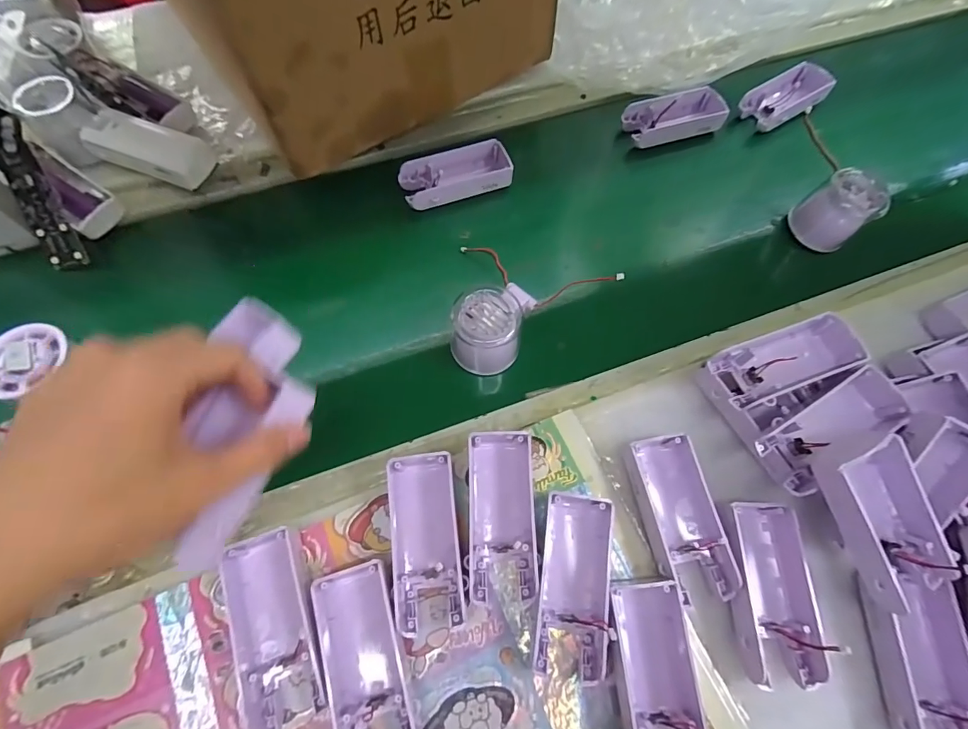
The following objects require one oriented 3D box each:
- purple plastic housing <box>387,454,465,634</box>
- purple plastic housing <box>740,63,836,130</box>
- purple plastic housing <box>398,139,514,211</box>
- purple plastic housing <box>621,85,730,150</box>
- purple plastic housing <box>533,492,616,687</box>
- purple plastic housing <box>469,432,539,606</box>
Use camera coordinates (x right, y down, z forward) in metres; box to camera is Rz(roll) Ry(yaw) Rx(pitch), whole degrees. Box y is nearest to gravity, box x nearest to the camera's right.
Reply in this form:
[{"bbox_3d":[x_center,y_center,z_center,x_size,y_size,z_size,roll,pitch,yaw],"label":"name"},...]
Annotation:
[{"bbox_3d":[-0.039,0.117,0.306,0.044,0.026,0.112,-6,66,-5],"label":"purple plastic housing"},{"bbox_3d":[0.344,-0.304,0.509,0.103,0.020,0.055,-31,70,-15],"label":"purple plastic housing"},{"bbox_3d":[-0.027,-0.190,0.453,0.109,0.022,0.050,-20,68,-11],"label":"purple plastic housing"},{"bbox_3d":[0.208,-0.274,0.494,0.105,0.030,0.061,-20,68,-11],"label":"purple plastic housing"},{"bbox_3d":[0.060,0.143,0.295,0.044,0.029,0.105,7,65,1],"label":"purple plastic housing"},{"bbox_3d":[0.012,0.104,0.311,0.043,0.032,0.107,0,65,-2],"label":"purple plastic housing"}]

